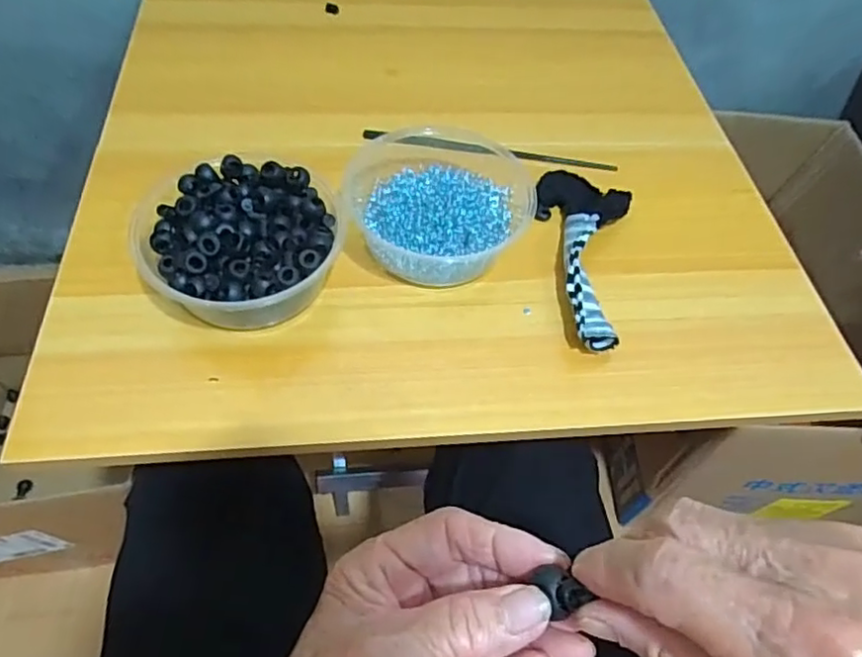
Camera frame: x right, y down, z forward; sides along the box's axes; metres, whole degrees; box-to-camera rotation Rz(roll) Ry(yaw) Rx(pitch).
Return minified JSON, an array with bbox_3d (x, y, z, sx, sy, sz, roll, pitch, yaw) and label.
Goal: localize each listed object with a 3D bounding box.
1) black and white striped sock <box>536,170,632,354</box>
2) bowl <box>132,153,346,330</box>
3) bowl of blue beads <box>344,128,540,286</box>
[{"bbox_3d":[0.118,-0.065,0.499,0.078,0.026,0.184,12,57,8],"label":"black and white striped sock"},{"bbox_3d":[-0.134,-0.060,0.451,0.133,0.064,0.134,0,57,0],"label":"bowl"},{"bbox_3d":[0.003,-0.094,0.483,0.154,0.058,0.128,7,57,5],"label":"bowl of blue beads"}]

